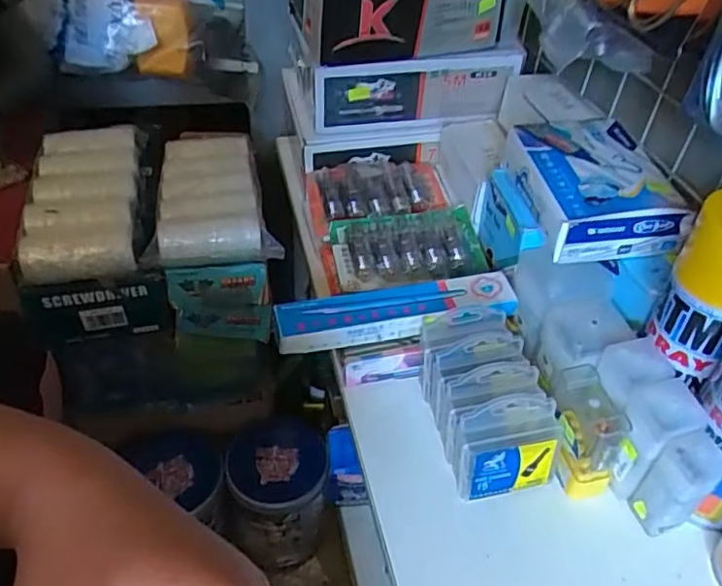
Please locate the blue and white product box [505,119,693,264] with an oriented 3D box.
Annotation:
[{"bbox_3d":[0.192,-0.093,0.527,0.102,0.048,0.150,0,42,-7],"label":"blue and white product box"}]

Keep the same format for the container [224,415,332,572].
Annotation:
[{"bbox_3d":[-0.099,0.239,0.735,0.108,0.153,0.102,3,42,-3],"label":"container"}]

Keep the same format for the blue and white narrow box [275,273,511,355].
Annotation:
[{"bbox_3d":[0.031,0.014,0.528,0.204,0.030,0.044,-5,43,-13],"label":"blue and white narrow box"}]

